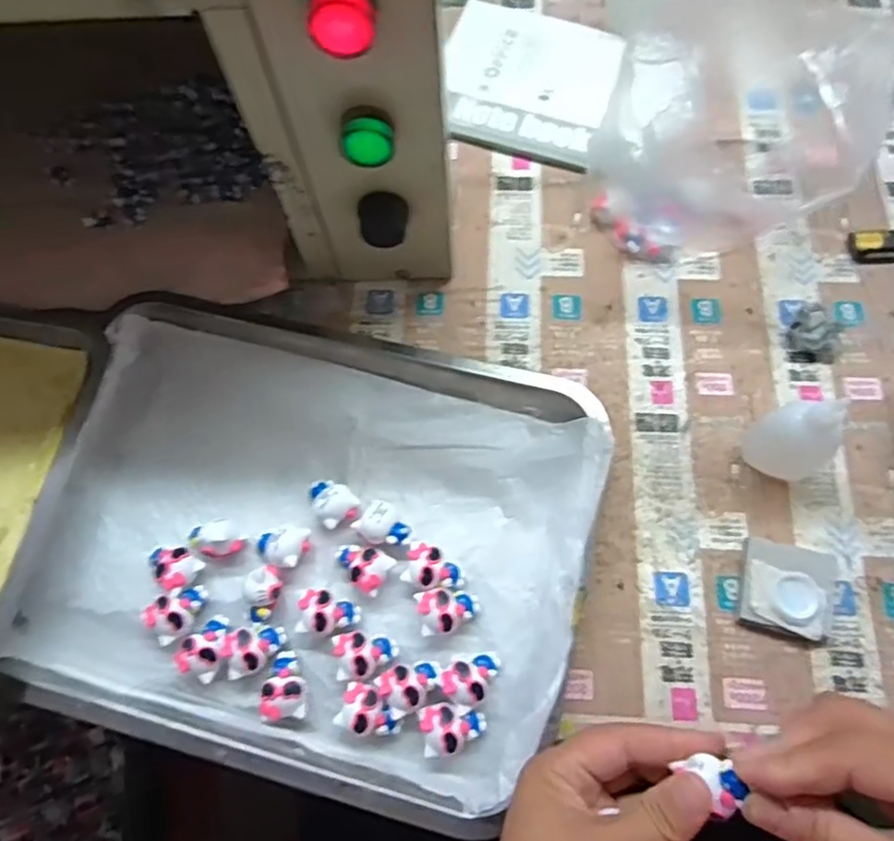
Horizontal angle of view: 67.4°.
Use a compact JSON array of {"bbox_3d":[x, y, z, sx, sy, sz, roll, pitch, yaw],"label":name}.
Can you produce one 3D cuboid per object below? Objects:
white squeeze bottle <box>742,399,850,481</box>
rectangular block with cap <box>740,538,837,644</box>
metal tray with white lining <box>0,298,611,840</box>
[{"bbox_3d":[0.203,0.011,0.388,0.035,0.077,0.038,-23,71,-6],"label":"white squeeze bottle"},{"bbox_3d":[0.198,0.098,0.387,0.051,0.017,0.051,12,71,7],"label":"rectangular block with cap"},{"bbox_3d":[-0.082,0.066,0.397,0.317,0.033,0.261,13,71,7],"label":"metal tray with white lining"}]

